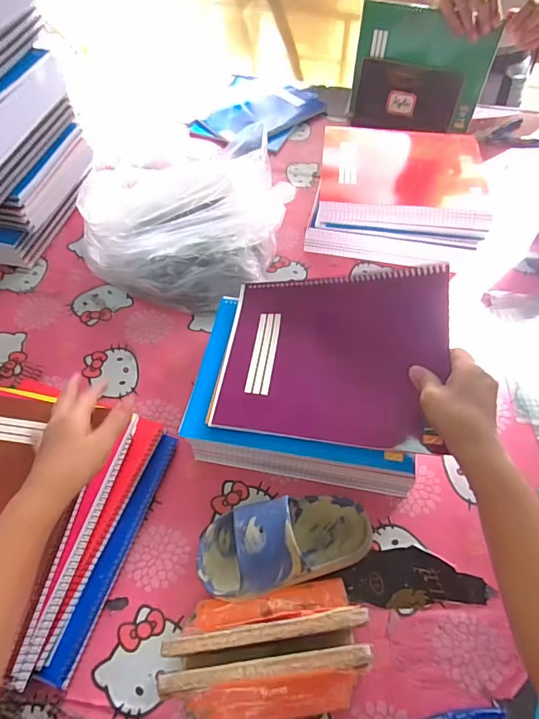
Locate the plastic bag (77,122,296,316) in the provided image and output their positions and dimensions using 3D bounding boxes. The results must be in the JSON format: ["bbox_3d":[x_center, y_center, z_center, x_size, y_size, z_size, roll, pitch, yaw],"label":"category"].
[{"bbox_3d":[-0.131,-0.187,0.624,0.252,0.157,0.188,16,59,11],"label":"plastic bag"}]

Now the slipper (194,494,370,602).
[{"bbox_3d":[0.017,0.181,0.435,0.174,0.062,0.079,-13,57,-7],"label":"slipper"}]

